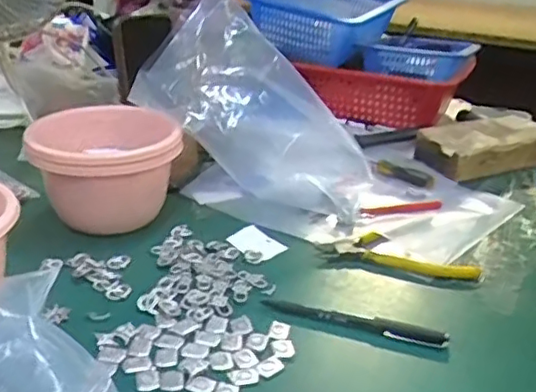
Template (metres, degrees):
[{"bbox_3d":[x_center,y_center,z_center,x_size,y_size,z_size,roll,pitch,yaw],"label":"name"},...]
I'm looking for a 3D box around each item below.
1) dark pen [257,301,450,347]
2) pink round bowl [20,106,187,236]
[{"bbox_3d":[0.068,0.102,0.507,0.150,0.010,0.018,11,26,14],"label":"dark pen"},{"bbox_3d":[-0.161,-0.027,0.648,0.133,0.103,0.137,4,25,-2],"label":"pink round bowl"}]

